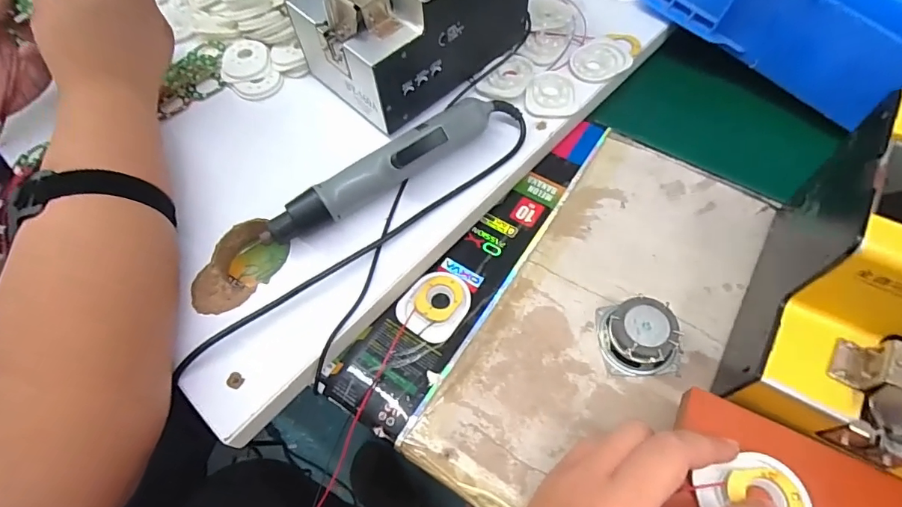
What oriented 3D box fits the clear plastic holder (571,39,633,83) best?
[{"bbox_3d":[0.146,-0.192,0.459,0.062,0.004,0.049,-27,63,-11],"label":"clear plastic holder"}]

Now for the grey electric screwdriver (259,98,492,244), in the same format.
[{"bbox_3d":[-0.056,-0.067,0.382,0.204,0.043,0.029,-30,64,-13],"label":"grey electric screwdriver"}]

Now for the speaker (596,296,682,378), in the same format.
[{"bbox_3d":[0.142,0.062,0.342,0.058,0.031,0.051,4,61,5],"label":"speaker"}]

